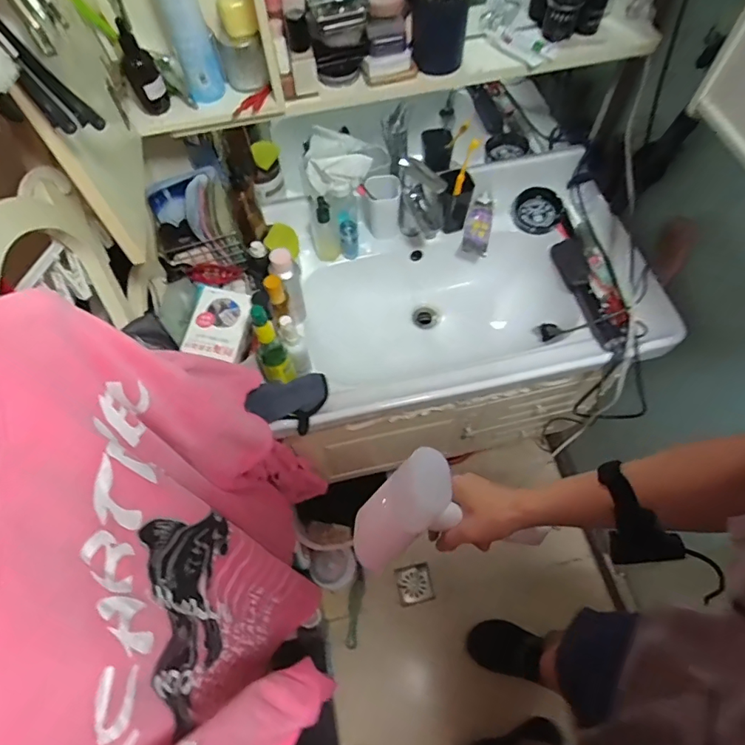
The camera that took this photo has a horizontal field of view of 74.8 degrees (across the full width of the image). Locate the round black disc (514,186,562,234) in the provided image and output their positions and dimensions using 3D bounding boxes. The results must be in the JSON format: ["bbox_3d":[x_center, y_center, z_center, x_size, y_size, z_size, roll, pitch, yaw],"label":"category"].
[{"bbox_3d":[0.361,-0.353,1.063,0.099,0.025,0.117,11,64,7],"label":"round black disc"}]

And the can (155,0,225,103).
[{"bbox_3d":[-0.253,-0.470,0.653,0.057,0.190,0.055,-19,64,-8],"label":"can"}]

